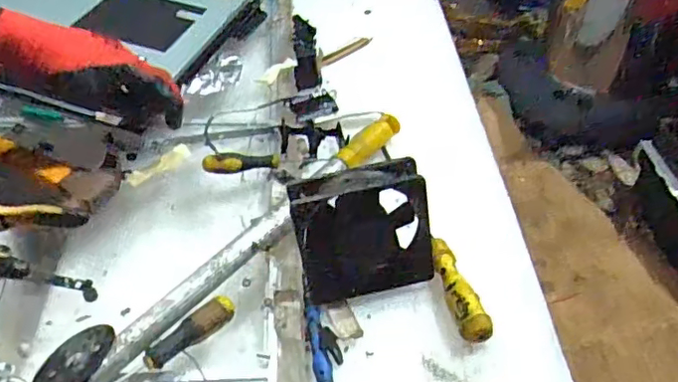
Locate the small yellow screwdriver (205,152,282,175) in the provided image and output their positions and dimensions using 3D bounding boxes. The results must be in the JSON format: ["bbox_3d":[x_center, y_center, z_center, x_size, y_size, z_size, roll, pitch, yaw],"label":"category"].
[{"bbox_3d":[-0.108,-0.031,0.647,0.083,0.022,0.025,-6,47,-10],"label":"small yellow screwdriver"}]

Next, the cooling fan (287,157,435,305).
[{"bbox_3d":[0.024,0.040,0.537,0.122,0.120,0.035,-13,27,-5],"label":"cooling fan"}]

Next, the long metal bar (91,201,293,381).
[{"bbox_3d":[-0.156,0.120,0.488,0.028,0.035,0.343,30,51,22],"label":"long metal bar"}]

